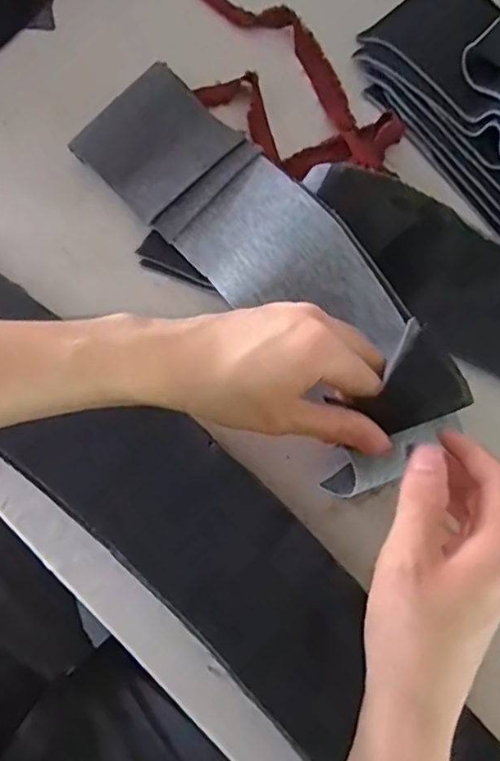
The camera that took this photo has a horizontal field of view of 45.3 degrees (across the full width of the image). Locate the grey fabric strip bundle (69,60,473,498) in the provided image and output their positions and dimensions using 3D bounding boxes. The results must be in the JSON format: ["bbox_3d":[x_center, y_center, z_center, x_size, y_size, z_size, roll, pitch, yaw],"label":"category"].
[{"bbox_3d":[0.006,-0.076,0.398,0.107,0.044,0.310,-41,77,-7],"label":"grey fabric strip bundle"}]

